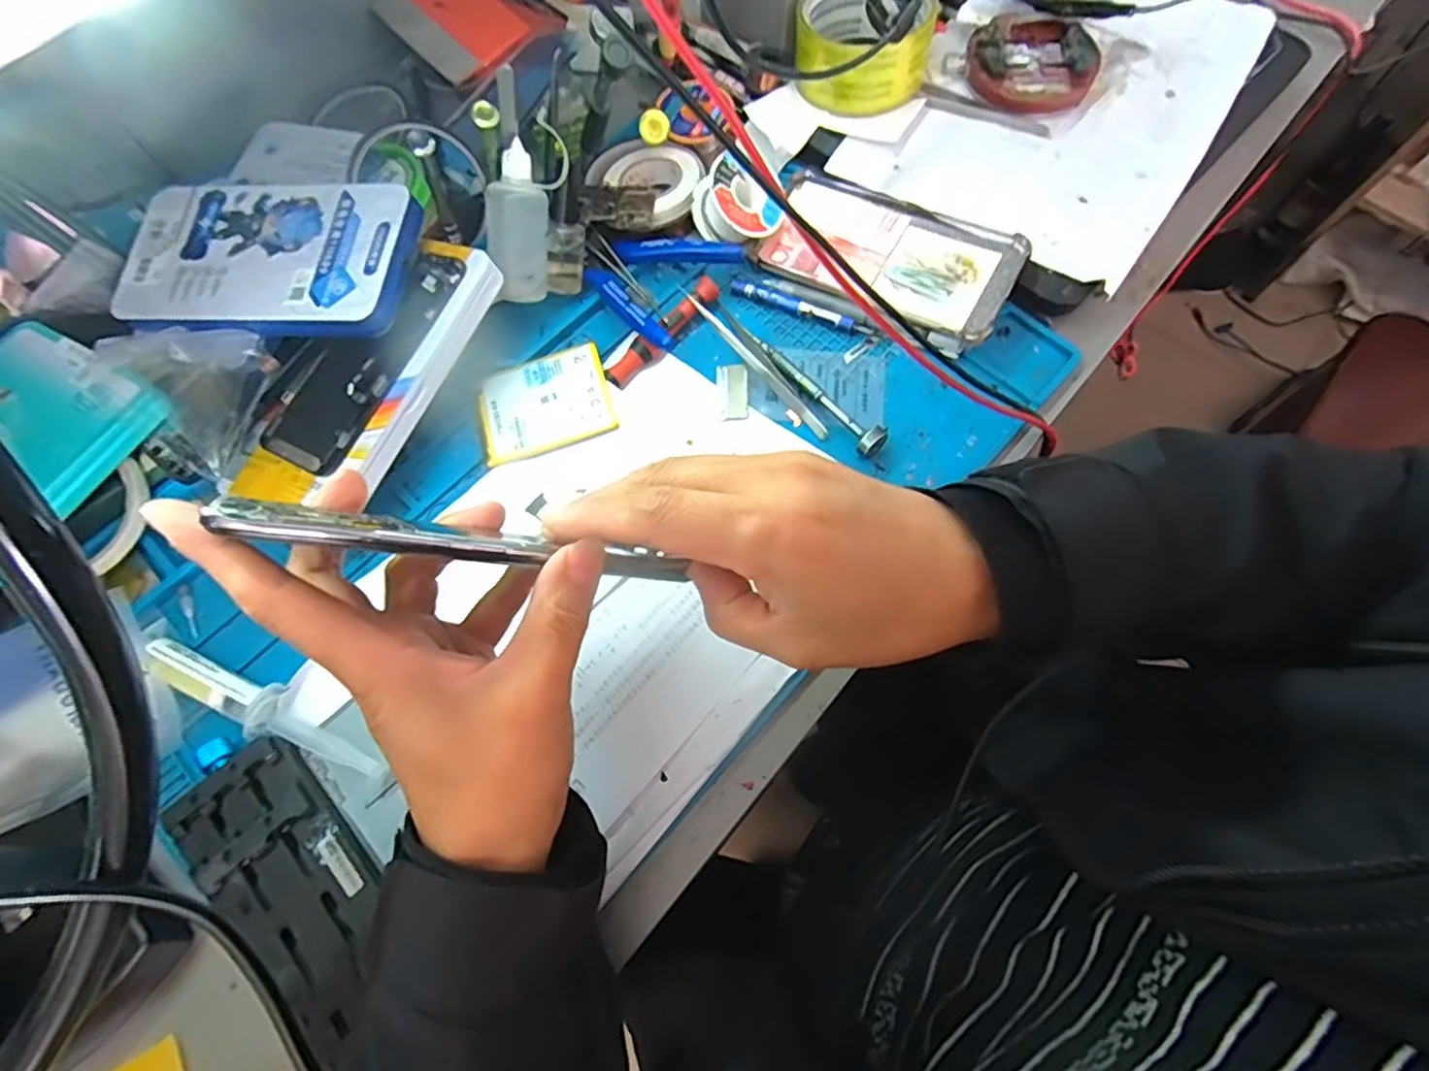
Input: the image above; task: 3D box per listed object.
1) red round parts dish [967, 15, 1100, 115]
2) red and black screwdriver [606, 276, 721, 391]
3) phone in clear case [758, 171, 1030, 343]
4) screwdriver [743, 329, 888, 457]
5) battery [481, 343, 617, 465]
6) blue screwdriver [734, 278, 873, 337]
[{"bbox_3d":[0.222,-0.331,0.449,0.084,0.020,0.081,-1,70,2],"label":"red round parts dish"},{"bbox_3d":[-0.033,-0.129,0.405,0.016,0.014,0.092,40,76,15],"label":"red and black screwdriver"},{"bbox_3d":[0.113,-0.182,0.415,0.155,0.011,0.082,25,80,15],"label":"phone in clear case"},{"bbox_3d":[0.062,-0.092,0.398,0.016,0.014,0.114,-36,73,-11],"label":"screwdriver"},{"bbox_3d":[-0.104,-0.080,0.393,0.081,0.004,0.061,-17,72,0],"label":"battery"},{"bbox_3d":[0.056,-0.149,0.419,0.096,0.007,0.009,21,72,9],"label":"blue screwdriver"}]

